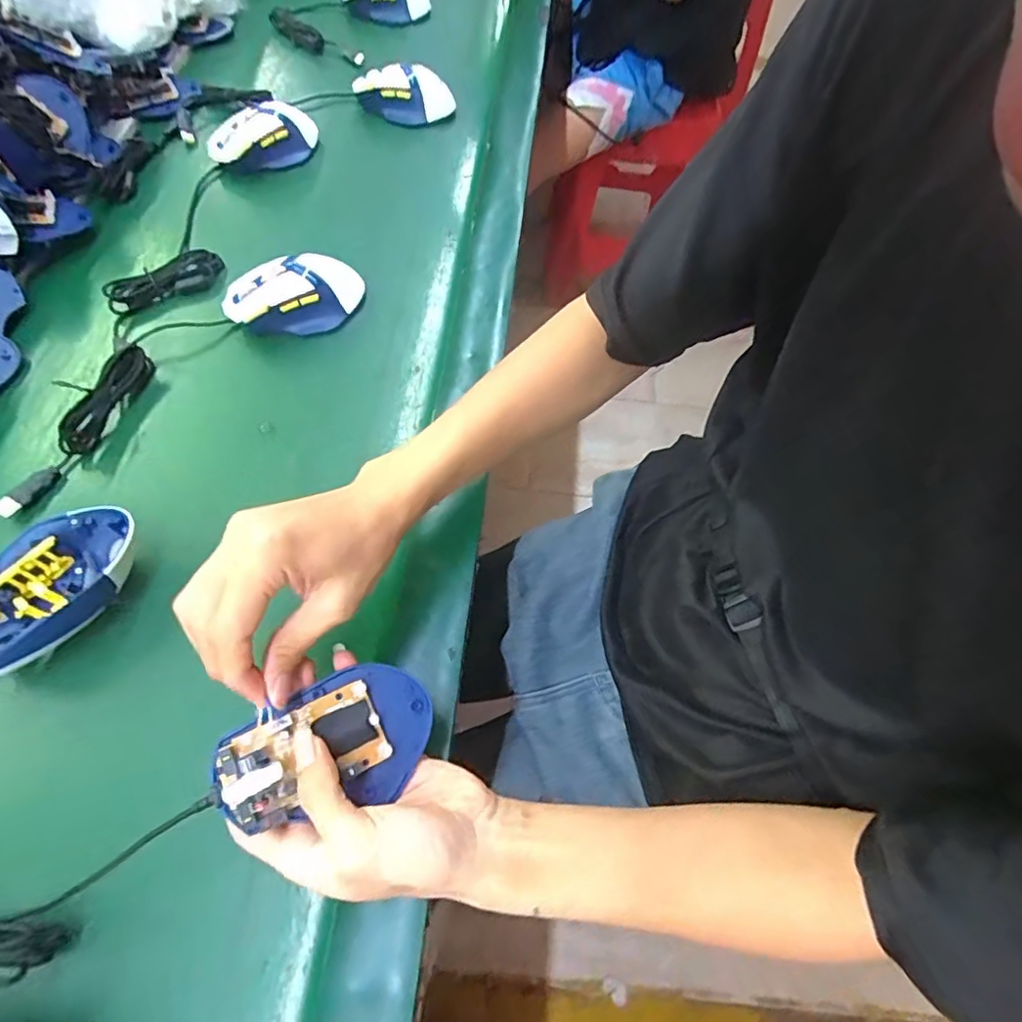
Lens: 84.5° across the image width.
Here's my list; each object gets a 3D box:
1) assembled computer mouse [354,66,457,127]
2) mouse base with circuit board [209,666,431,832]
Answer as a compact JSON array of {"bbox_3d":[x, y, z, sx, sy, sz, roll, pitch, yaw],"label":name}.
[{"bbox_3d":[-0.127,-0.499,0.671,0.114,0.048,0.049,-4,59,-7],"label":"assembled computer mouse"},{"bbox_3d":[-0.097,0.125,0.303,0.109,0.024,0.066,-16,74,-25],"label":"mouse base with circuit board"}]

